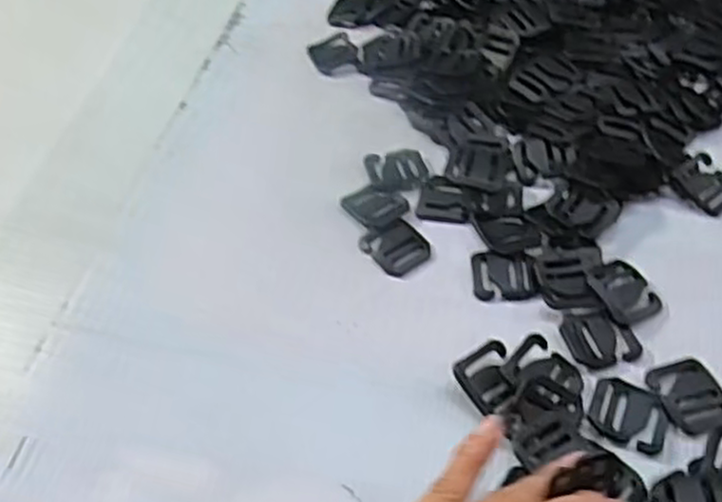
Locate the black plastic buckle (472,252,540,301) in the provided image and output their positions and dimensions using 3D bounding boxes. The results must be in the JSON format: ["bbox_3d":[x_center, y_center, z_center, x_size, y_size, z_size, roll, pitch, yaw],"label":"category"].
[{"bbox_3d":[0.076,0.012,0.396,0.033,0.004,0.028,0,50,5],"label":"black plastic buckle"}]

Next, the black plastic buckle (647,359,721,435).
[{"bbox_3d":[0.153,0.066,0.346,0.031,0.004,0.035,-18,51,-11],"label":"black plastic buckle"}]

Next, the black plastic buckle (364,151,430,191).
[{"bbox_3d":[0.022,-0.049,0.451,0.035,0.004,0.032,-9,50,-3],"label":"black plastic buckle"}]

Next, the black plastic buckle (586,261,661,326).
[{"bbox_3d":[0.134,0.020,0.384,0.029,0.009,0.035,-24,52,-15],"label":"black plastic buckle"}]

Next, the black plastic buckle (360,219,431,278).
[{"bbox_3d":[0.020,-0.003,0.413,0.030,0.004,0.035,-34,55,-22],"label":"black plastic buckle"}]

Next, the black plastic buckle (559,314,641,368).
[{"bbox_3d":[0.118,0.043,0.369,0.033,0.004,0.029,-10,50,-4],"label":"black plastic buckle"}]

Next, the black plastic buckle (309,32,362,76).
[{"bbox_3d":[-0.019,-0.137,0.525,0.030,0.005,0.037,-20,51,-12],"label":"black plastic buckle"}]

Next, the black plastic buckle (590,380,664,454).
[{"bbox_3d":[0.122,0.074,0.342,0.033,0.005,0.029,17,53,18],"label":"black plastic buckle"}]

